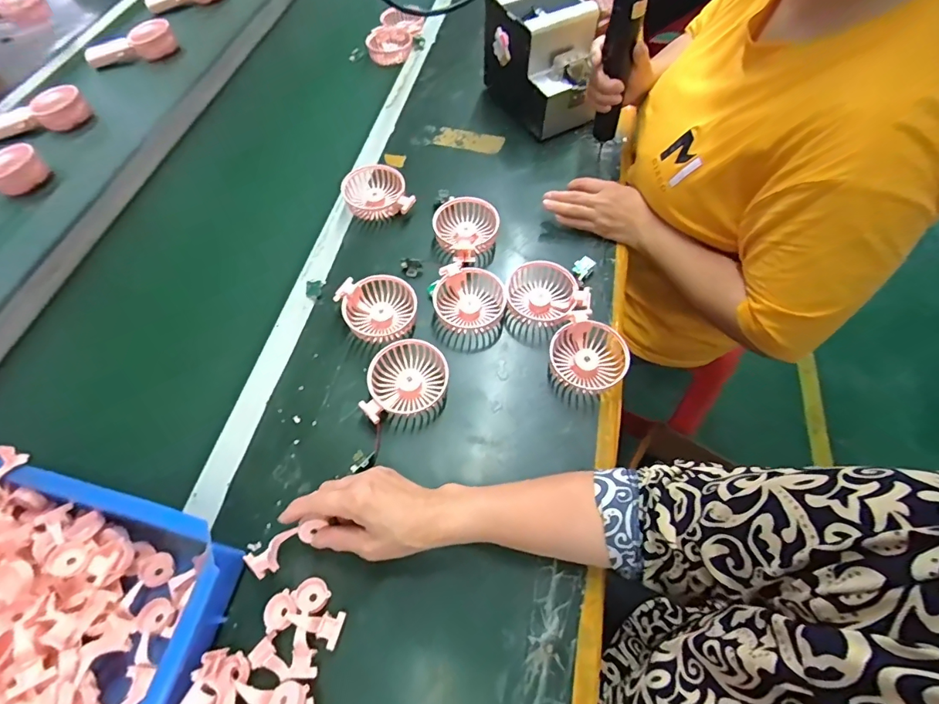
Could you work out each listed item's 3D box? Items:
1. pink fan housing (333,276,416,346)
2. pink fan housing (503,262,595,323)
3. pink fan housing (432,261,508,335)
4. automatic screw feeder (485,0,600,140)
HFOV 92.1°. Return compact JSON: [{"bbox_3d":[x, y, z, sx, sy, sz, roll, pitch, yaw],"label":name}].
[{"bbox_3d":[-0.114,-0.052,0.571,0.094,0.039,0.083,-12,60,-8],"label":"pink fan housing"},{"bbox_3d":[0.100,-0.074,0.576,0.104,0.031,0.084,12,61,6],"label":"pink fan housing"},{"bbox_3d":[-0.001,-0.068,0.580,0.087,0.047,0.083,0,60,0],"label":"pink fan housing"},{"bbox_3d":[0.126,-0.457,0.718,0.132,0.140,0.209,-26,62,-11],"label":"automatic screw feeder"}]

